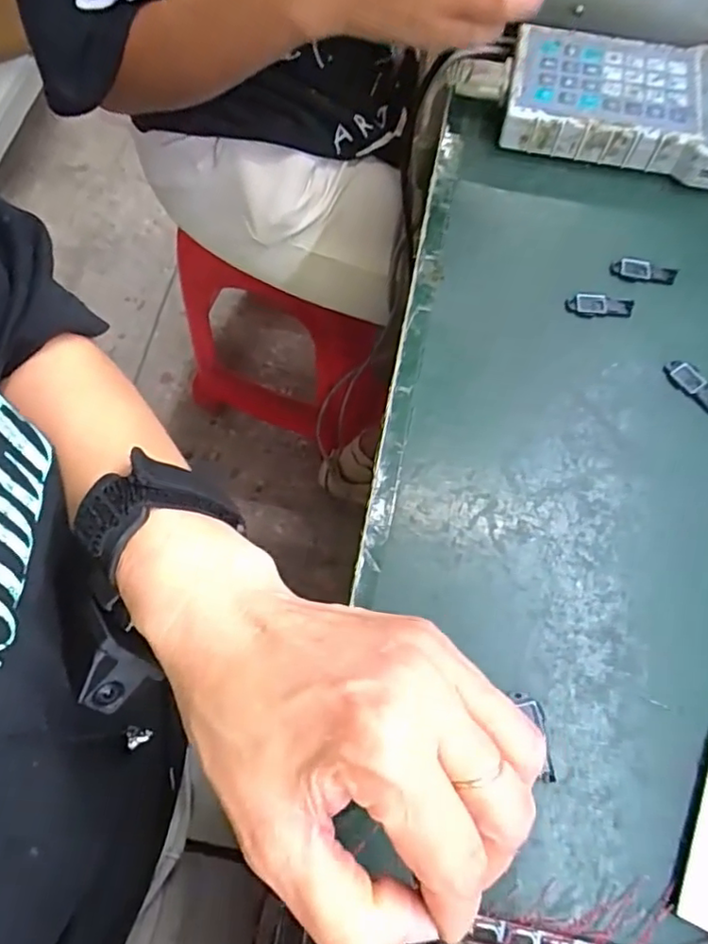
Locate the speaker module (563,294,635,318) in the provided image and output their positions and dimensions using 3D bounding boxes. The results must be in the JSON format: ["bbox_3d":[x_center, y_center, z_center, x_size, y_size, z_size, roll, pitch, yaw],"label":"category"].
[{"bbox_3d":[0.152,-0.104,0.386,0.041,0.004,0.015,3,67,1],"label":"speaker module"}]

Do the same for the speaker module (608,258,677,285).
[{"bbox_3d":[0.184,-0.127,0.396,0.043,0.005,0.016,9,67,4],"label":"speaker module"}]

